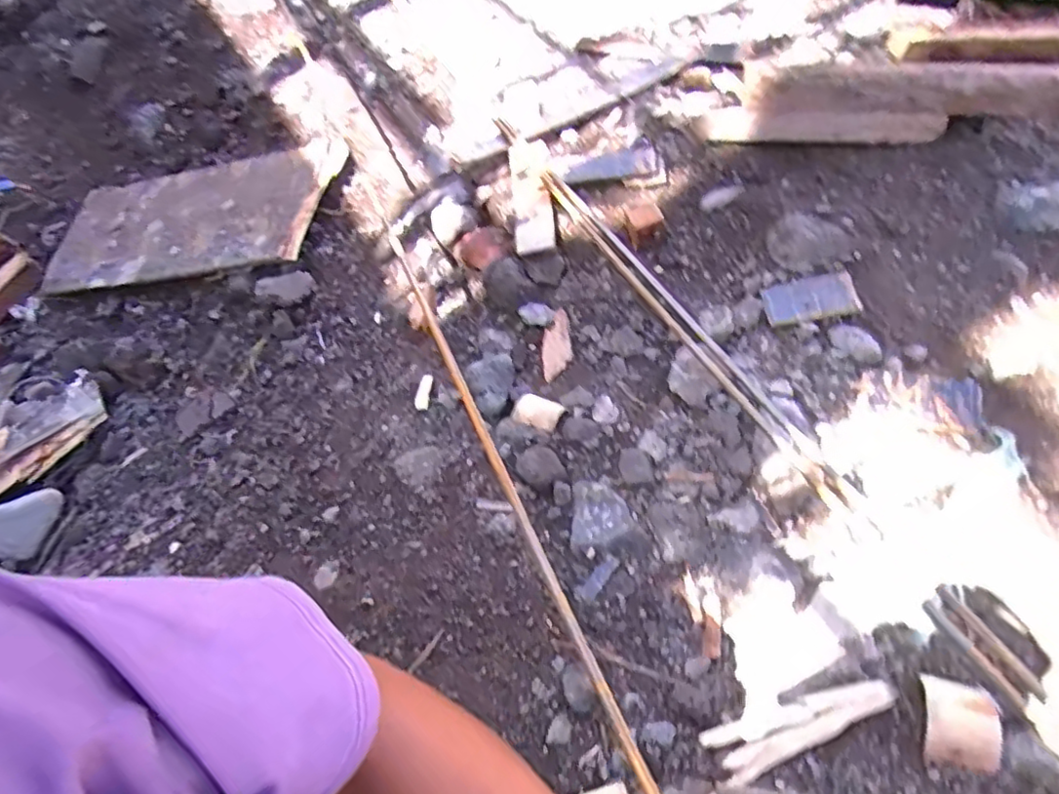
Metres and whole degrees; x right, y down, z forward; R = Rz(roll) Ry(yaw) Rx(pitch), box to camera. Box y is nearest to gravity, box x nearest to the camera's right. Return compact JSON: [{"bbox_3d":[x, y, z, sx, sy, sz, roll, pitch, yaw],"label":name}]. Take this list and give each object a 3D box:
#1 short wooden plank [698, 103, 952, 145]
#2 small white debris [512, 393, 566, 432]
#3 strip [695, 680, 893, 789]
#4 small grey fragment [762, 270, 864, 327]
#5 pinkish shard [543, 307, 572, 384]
[{"bbox_3d":[0.435,-0.408,0.948,0.351,0.058,0.025,3,52,8],"label":"short wooden plank"},{"bbox_3d":[0.011,0.018,0.779,0.059,0.023,0.036,19,56,19],"label":"small white debris"},{"bbox_3d":[0.240,0.288,0.552,0.163,0.020,0.046,-18,52,-8],"label":"strip"},{"bbox_3d":[0.358,-0.125,0.797,0.108,0.007,0.064,-11,57,13],"label":"small grey fragment"},{"bbox_3d":[0.040,-0.071,0.856,0.039,0.011,0.110,4,67,8],"label":"pinkish shard"}]

